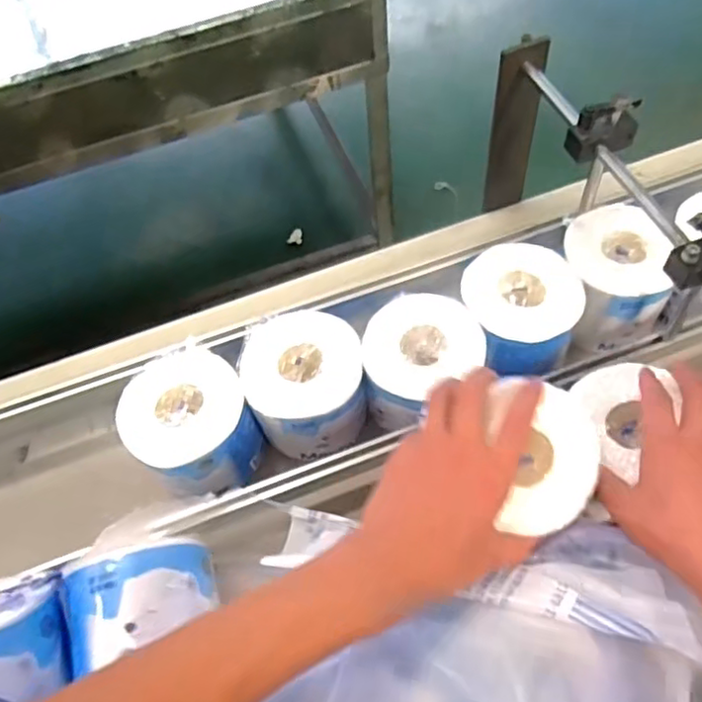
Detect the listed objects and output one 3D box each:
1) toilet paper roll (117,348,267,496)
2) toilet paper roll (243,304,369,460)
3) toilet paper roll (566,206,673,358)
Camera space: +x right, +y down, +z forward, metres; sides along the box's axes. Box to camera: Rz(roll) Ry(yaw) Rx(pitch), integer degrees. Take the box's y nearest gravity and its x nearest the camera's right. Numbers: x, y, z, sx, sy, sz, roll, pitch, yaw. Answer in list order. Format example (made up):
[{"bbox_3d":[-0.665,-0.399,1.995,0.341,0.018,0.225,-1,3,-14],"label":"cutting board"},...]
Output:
[{"bbox_3d":[-0.152,0.073,0.622,0.114,0.097,0.119,-2,58,3],"label":"toilet paper roll"},{"bbox_3d":[-0.042,0.035,0.634,0.108,0.095,0.109,-2,58,3],"label":"toilet paper roll"},{"bbox_3d":[0.264,-0.067,0.663,0.096,0.102,0.126,-8,58,-1],"label":"toilet paper roll"}]

